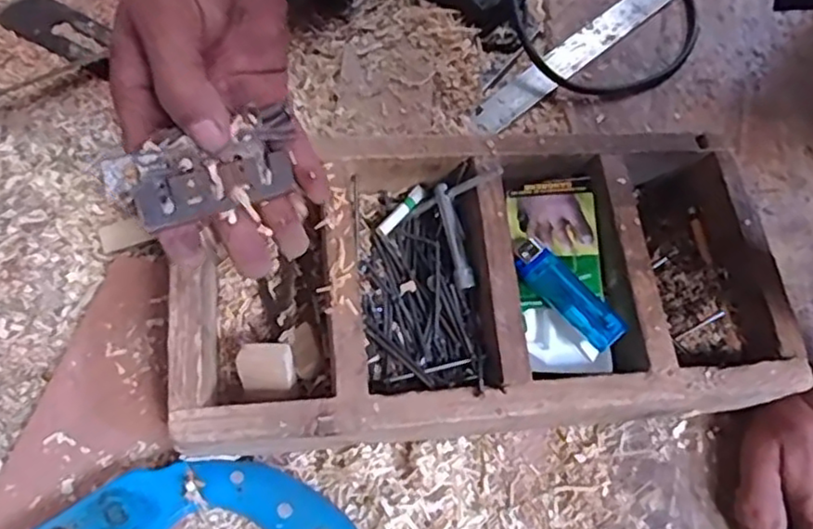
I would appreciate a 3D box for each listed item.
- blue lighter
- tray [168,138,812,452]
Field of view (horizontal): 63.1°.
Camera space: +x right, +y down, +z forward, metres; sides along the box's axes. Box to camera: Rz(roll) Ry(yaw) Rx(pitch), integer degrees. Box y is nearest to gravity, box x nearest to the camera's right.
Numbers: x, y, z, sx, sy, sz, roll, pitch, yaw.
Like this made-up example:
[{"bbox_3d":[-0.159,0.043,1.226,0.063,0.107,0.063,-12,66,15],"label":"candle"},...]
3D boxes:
[{"bbox_3d":[0.096,0.016,0.396,0.024,0.006,0.078,-39,70,-14],"label":"blue lighter"},{"bbox_3d":[0.049,0.009,0.411,0.358,0.068,0.185,-5,66,-5],"label":"tray"}]

